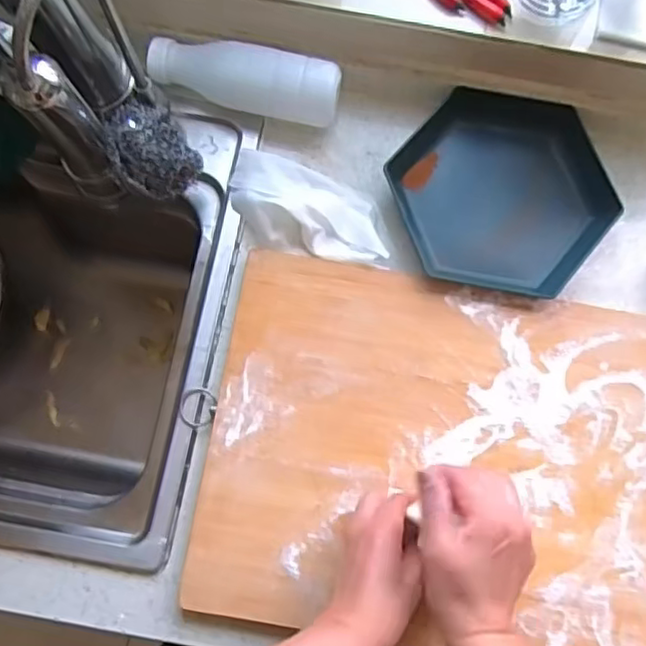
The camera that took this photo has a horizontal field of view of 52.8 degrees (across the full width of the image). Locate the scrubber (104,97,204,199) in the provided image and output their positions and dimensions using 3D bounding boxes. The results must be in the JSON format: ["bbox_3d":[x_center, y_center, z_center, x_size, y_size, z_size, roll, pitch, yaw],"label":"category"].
[{"bbox_3d":[-0.151,-0.150,0.565,0.064,0.057,0.070,0,78,-1],"label":"scrubber"}]

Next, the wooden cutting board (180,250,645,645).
[{"bbox_3d":[0.134,0.119,0.559,0.455,0.022,0.304,9,78,1],"label":"wooden cutting board"}]

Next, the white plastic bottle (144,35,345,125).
[{"bbox_3d":[-0.074,-0.224,0.608,0.176,0.066,0.050,10,78,1],"label":"white plastic bottle"}]

